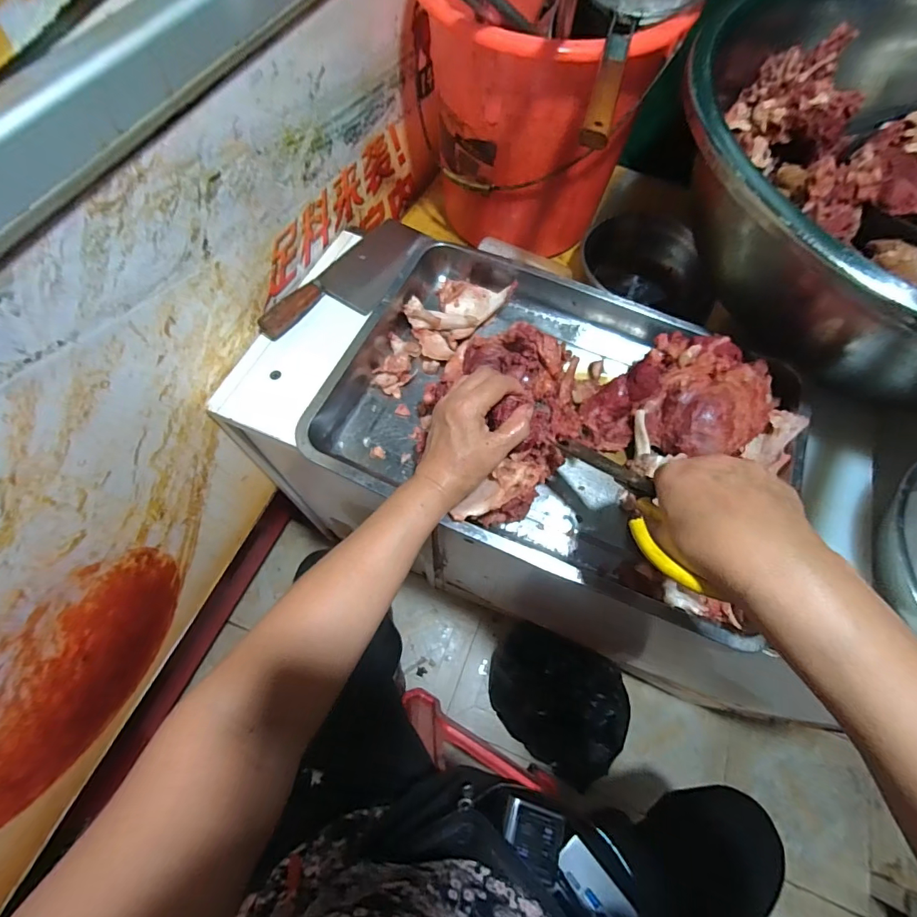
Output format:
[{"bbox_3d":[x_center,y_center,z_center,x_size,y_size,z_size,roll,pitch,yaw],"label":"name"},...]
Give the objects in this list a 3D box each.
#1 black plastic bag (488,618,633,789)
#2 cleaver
[{"bbox_3d":[0.214,0.522,0.920,0.315,0.122,0.247,22,67,9],"label":"black plastic bag"},{"bbox_3d":[-0.148,-0.254,0.611,0.095,0.044,0.279,26,68,10],"label":"cleaver"}]

